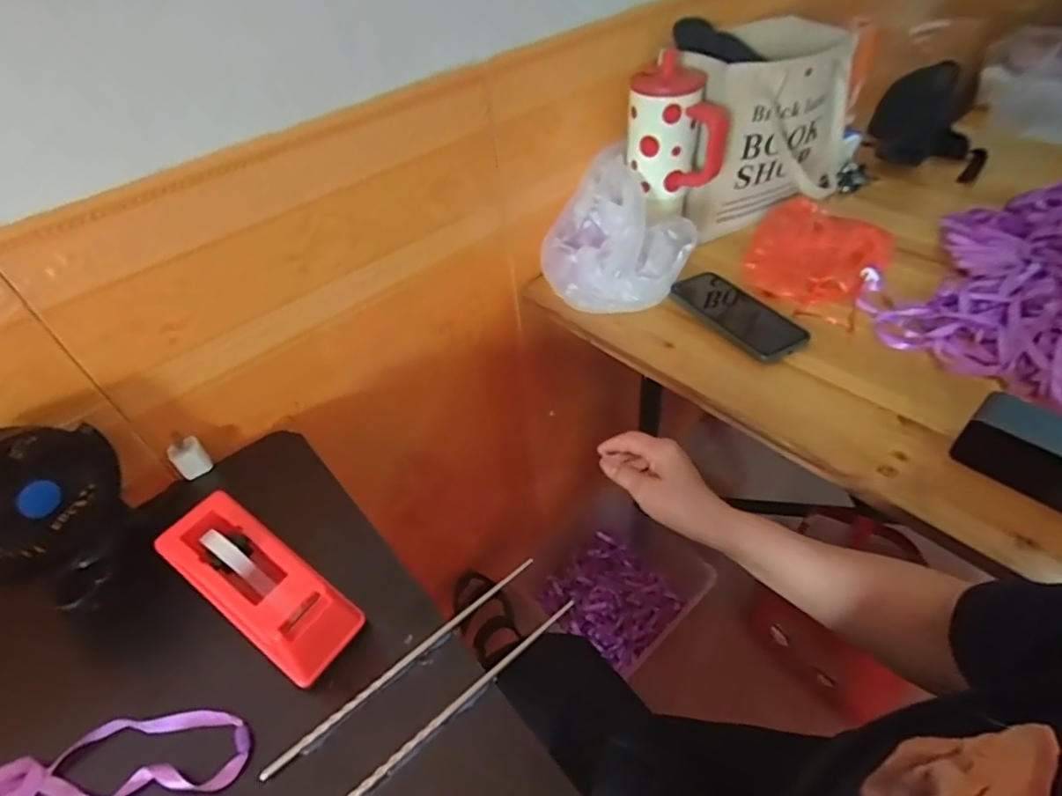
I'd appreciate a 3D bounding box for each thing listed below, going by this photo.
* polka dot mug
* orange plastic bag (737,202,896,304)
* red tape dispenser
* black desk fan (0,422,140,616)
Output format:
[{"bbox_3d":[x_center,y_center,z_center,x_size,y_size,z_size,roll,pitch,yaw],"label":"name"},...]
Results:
[{"bbox_3d":[0.177,-0.316,0.687,0.115,0.143,0.081,9,48,15],"label":"polka dot mug"},{"bbox_3d":[0.361,-0.182,0.718,0.156,0.050,0.169,24,53,27],"label":"orange plastic bag"},{"bbox_3d":[-0.199,0.134,0.416,0.153,0.066,0.061,24,53,27],"label":"red tape dispenser"},{"bbox_3d":[-0.376,0.090,0.439,0.061,0.130,0.121,0,46,7],"label":"black desk fan"}]

